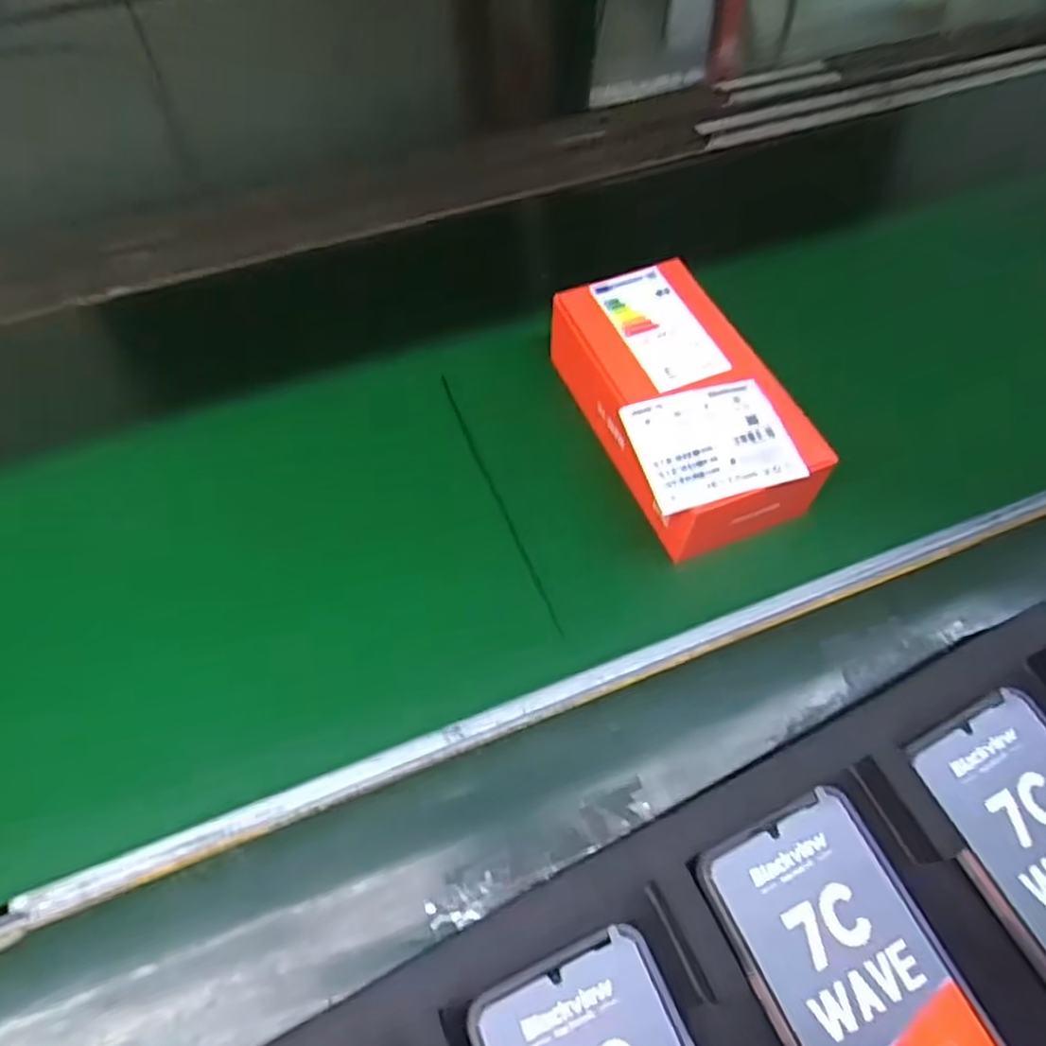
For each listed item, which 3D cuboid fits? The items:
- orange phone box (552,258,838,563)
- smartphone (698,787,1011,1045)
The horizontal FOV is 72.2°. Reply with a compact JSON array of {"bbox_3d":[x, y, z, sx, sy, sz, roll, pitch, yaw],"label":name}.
[{"bbox_3d":[0.093,-0.076,0.447,0.107,0.050,0.183,-17,60,-11],"label":"orange phone box"},{"bbox_3d":[0.146,0.196,0.289,0.076,0.014,0.156,-24,61,-14],"label":"smartphone"}]

